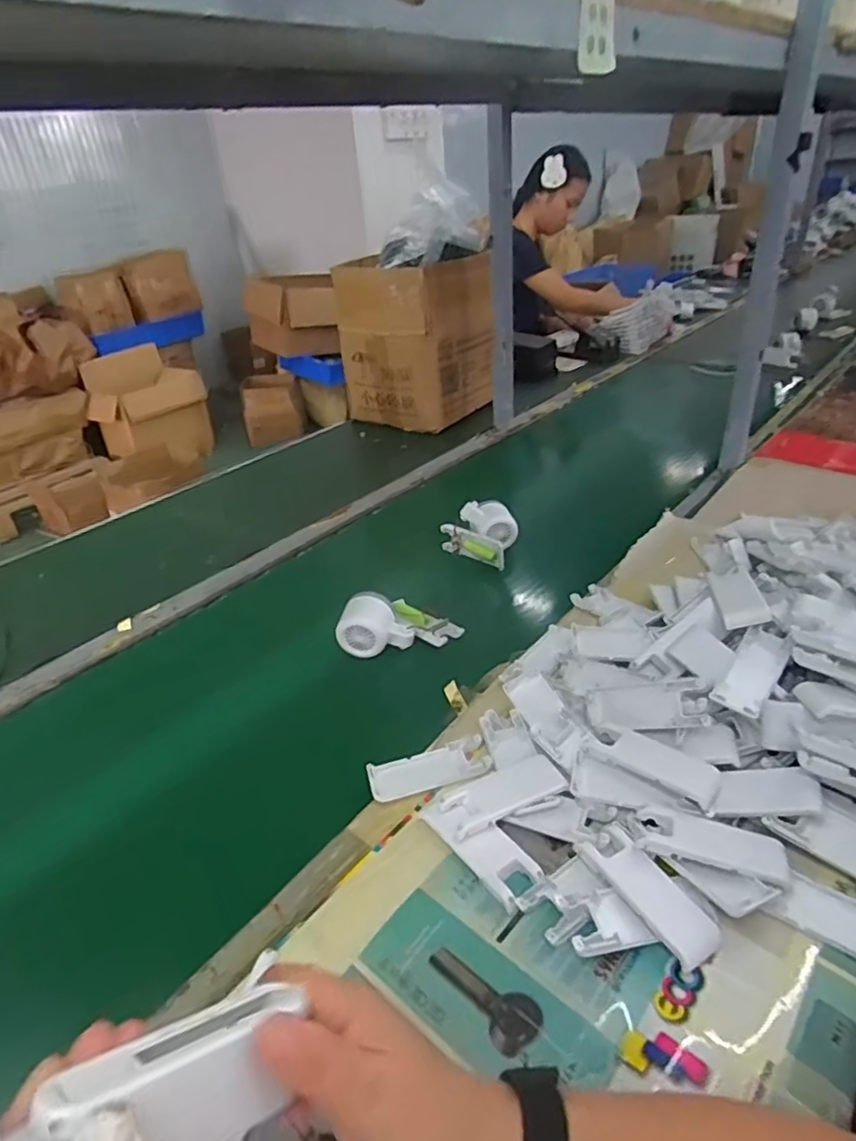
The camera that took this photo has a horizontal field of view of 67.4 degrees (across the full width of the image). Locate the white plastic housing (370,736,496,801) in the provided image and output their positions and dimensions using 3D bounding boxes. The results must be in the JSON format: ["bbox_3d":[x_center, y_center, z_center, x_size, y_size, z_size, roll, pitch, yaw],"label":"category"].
[{"bbox_3d":[0.001,0.172,0.562,0.103,0.015,0.041,-10,33,-8],"label":"white plastic housing"}]

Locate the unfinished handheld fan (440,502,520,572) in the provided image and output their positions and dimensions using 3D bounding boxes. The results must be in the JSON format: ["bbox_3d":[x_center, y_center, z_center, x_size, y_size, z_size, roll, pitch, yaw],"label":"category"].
[{"bbox_3d":[0.079,-0.059,0.887,0.100,0.063,0.074,21,40,34],"label":"unfinished handheld fan"}]

